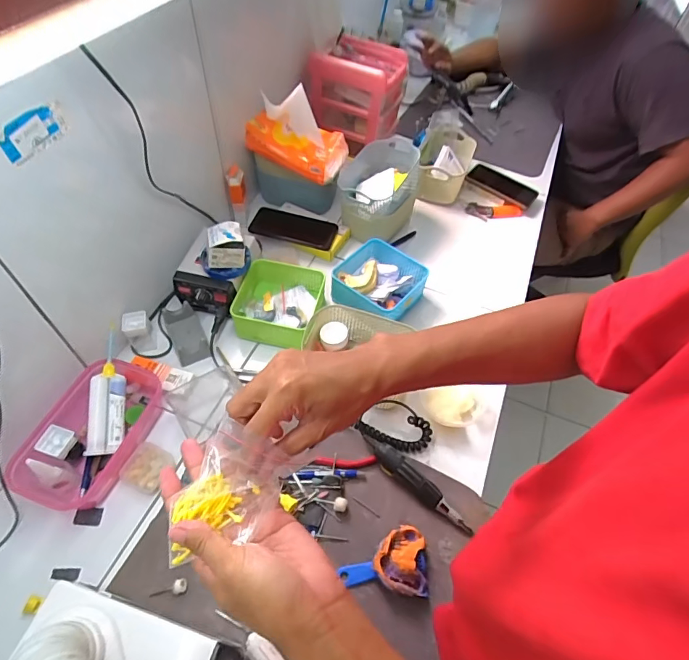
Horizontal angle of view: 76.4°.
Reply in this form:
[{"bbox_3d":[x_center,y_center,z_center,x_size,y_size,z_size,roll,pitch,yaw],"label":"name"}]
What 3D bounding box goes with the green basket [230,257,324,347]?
[{"bbox_3d":[-0.113,-0.039,0.742,0.138,0.074,0.139,8,54,2],"label":"green basket"}]

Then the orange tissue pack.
[{"bbox_3d":[-0.088,-0.352,0.787,0.174,0.128,0.091,17,55,8],"label":"orange tissue pack"}]

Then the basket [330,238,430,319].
[{"bbox_3d":[0.057,-0.083,0.777,0.145,0.065,0.138,32,59,18],"label":"basket"}]

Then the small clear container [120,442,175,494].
[{"bbox_3d":[-0.266,0.183,0.587,0.056,0.018,0.057,18,55,9],"label":"small clear container"}]

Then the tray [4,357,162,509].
[{"bbox_3d":[-0.338,0.132,0.583,0.107,0.059,0.198,15,55,6],"label":"tray"}]

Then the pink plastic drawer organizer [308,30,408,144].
[{"bbox_3d":[0.035,-0.527,0.975,0.172,0.162,0.155,22,56,12],"label":"pink plastic drawer organizer"}]

